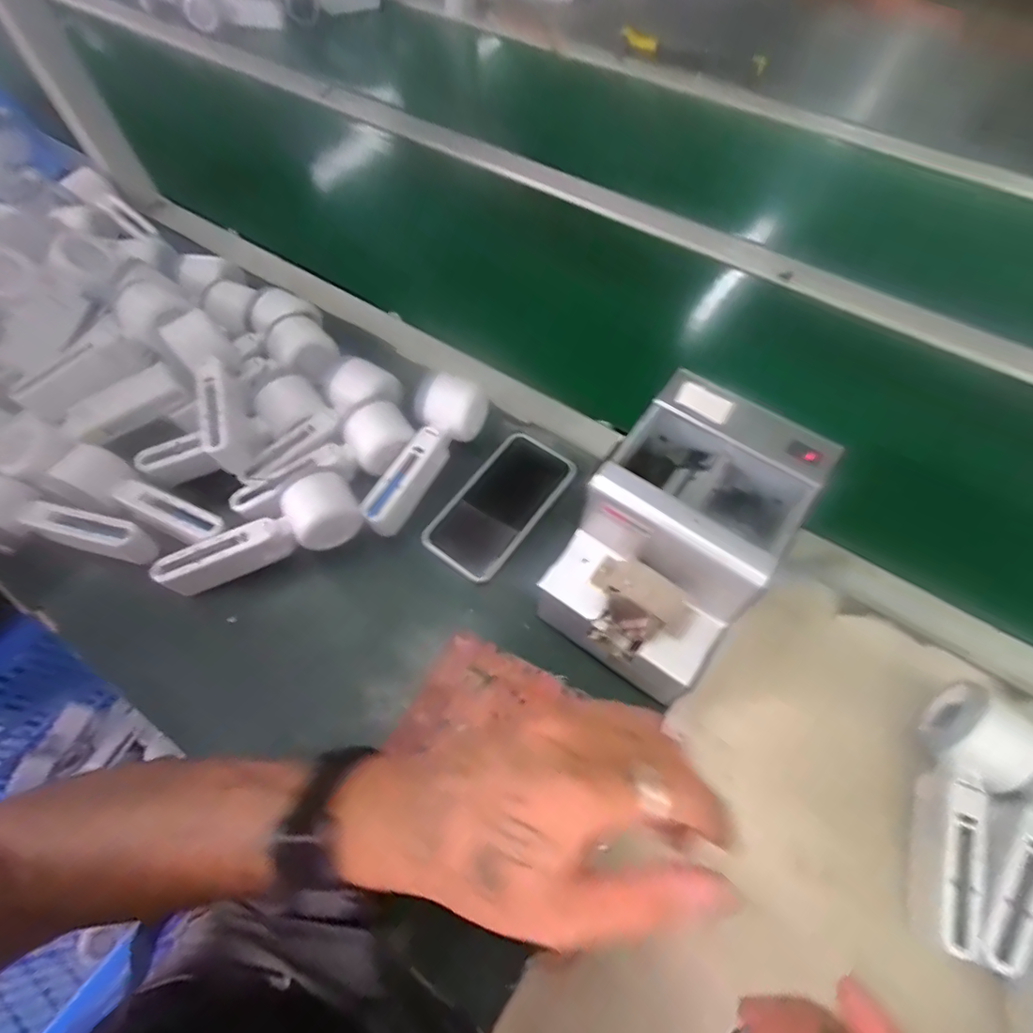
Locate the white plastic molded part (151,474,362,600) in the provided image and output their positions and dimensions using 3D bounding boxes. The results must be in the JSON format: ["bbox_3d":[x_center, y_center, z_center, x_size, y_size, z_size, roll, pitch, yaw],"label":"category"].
[{"bbox_3d":[-0.217,0.019,0.471,0.165,0.043,0.056,-26,64,-13],"label":"white plastic molded part"}]

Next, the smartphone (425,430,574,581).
[{"bbox_3d":[-0.014,-0.012,0.509,0.074,0.011,0.146,36,73,12],"label":"smartphone"}]

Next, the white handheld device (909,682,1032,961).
[{"bbox_3d":[0.297,0.197,0.364,0.051,0.051,0.161,25,64,14],"label":"white handheld device"}]

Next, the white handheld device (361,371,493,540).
[{"bbox_3d":[-0.089,-0.064,0.501,0.051,0.050,0.166,28,65,15],"label":"white handheld device"}]

